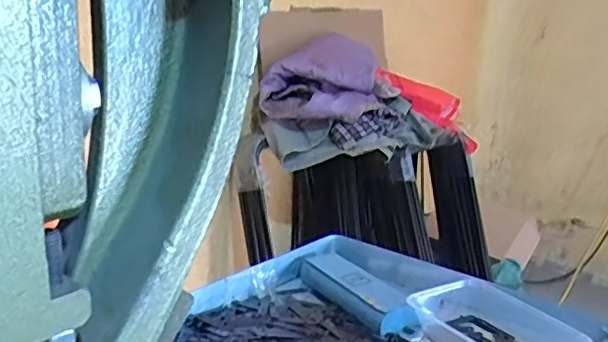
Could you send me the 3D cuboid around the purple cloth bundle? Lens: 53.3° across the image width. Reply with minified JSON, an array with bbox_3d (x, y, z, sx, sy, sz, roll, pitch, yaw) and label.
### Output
[{"bbox_3d":[0.065,-0.225,1.554,0.323,0.216,0.138,-1,15,-14],"label":"purple cloth bundle"}]

